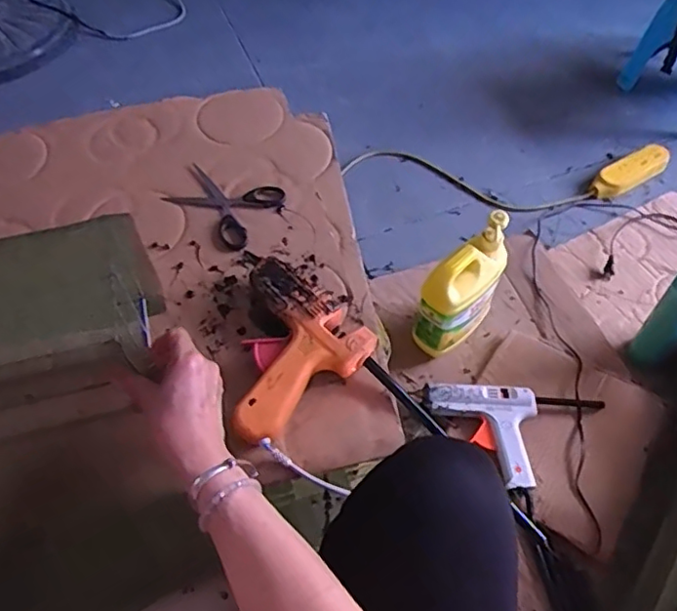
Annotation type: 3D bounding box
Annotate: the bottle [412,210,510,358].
[{"bbox_3d":[0.193,-0.012,0.938,0.067,0.253,0.147,39,64,23],"label":"bottle"}]

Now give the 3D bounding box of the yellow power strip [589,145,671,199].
[{"bbox_3d":[0.612,-0.281,1.241,0.196,0.030,0.066,-26,60,-17],"label":"yellow power strip"}]

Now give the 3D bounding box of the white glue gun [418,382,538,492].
[{"bbox_3d":[0.219,0.199,0.897,0.172,0.037,0.161,1,56,0],"label":"white glue gun"}]

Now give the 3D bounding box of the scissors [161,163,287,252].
[{"bbox_3d":[-0.150,-0.125,0.741,0.140,0.012,0.102,23,59,14],"label":"scissors"}]

